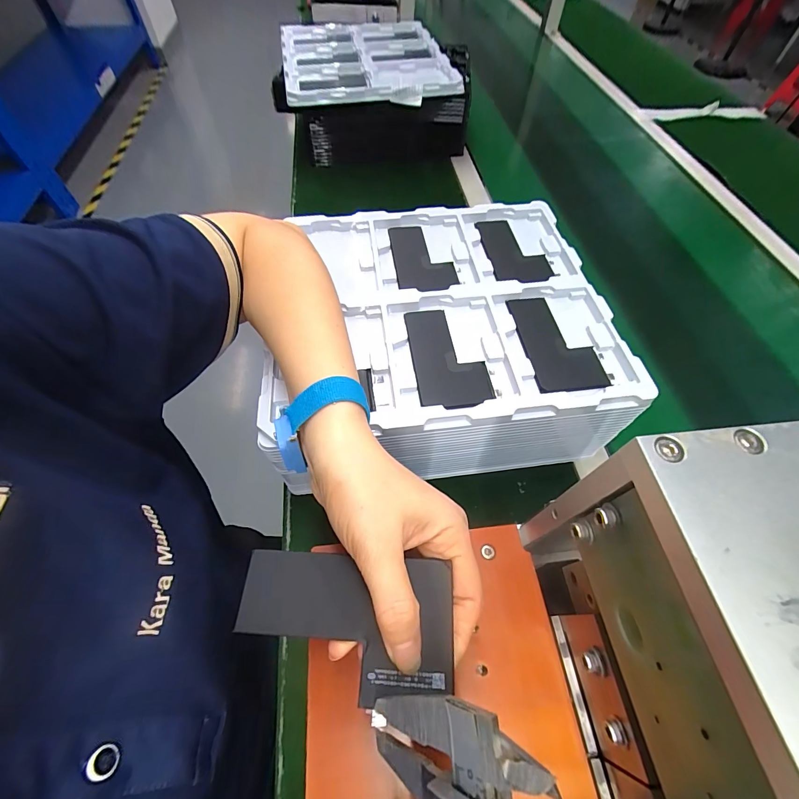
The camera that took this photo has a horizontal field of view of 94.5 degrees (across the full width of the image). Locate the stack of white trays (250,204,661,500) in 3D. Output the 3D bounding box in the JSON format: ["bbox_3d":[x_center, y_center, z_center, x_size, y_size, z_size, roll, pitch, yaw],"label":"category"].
[{"bbox_3d":[0.049,-0.070,0.395,0.297,0.120,0.275,-8,59,-6],"label":"stack of white trays"}]

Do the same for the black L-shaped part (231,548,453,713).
[{"bbox_3d":[-0.027,0.108,0.181,0.105,0.007,0.058,2,60,3],"label":"black L-shaped part"}]

